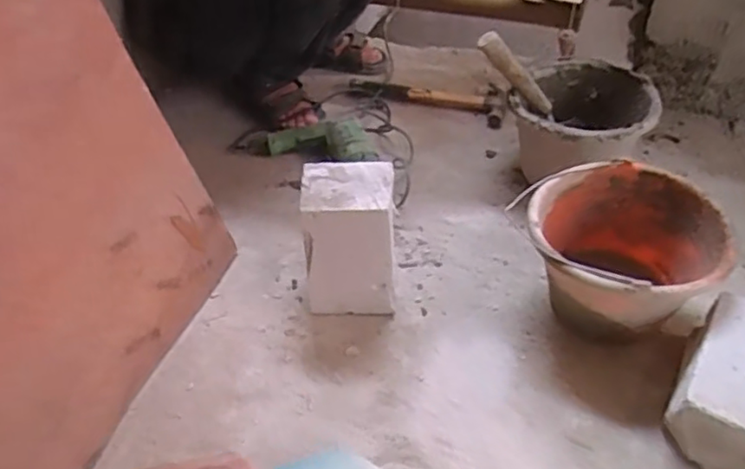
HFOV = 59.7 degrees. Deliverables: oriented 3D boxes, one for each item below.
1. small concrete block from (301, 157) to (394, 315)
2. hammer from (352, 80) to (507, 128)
[{"bbox_3d":[-0.031,0.012,0.897,0.120,0.202,0.100,-2,43,0],"label":"small concrete block"},{"bbox_3d":[0.112,-0.273,1.331,0.311,0.027,0.126,1,43,3],"label":"hammer"}]

